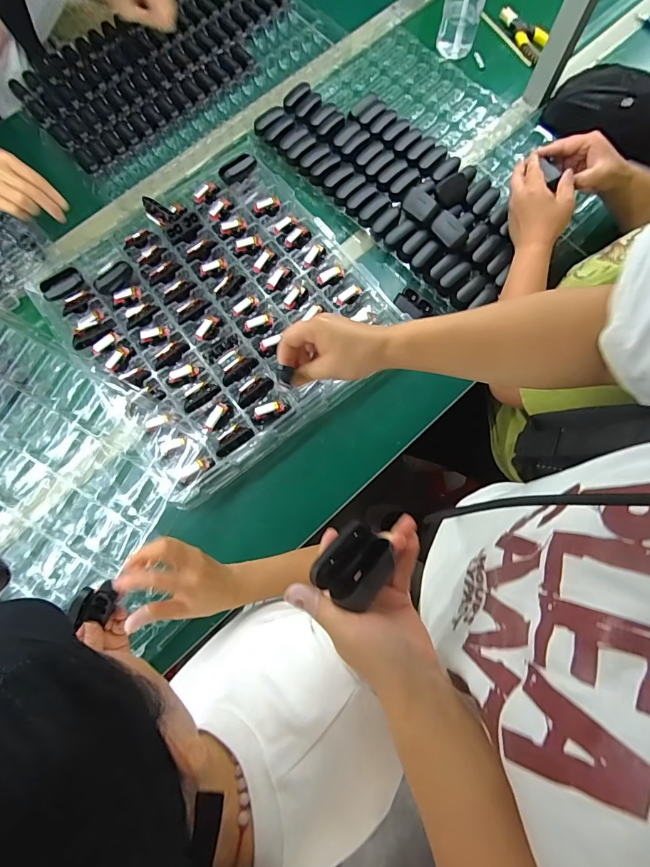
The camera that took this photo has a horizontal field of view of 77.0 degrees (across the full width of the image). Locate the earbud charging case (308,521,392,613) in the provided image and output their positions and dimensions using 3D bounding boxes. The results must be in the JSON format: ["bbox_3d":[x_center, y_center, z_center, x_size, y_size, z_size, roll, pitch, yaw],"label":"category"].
[{"bbox_3d":[0.025,0.104,0.323,0.052,0.026,0.057,34,76,8],"label":"earbud charging case"}]

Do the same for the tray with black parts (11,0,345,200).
[{"bbox_3d":[-0.295,-0.737,0.817,0.575,0.046,0.335,-42,80,-9],"label":"tray with black parts"}]

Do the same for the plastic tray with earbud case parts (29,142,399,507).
[{"bbox_3d":[-0.178,-0.206,0.670,0.449,0.044,0.484,-36,78,-10],"label":"plastic tray with earbud case parts"}]

